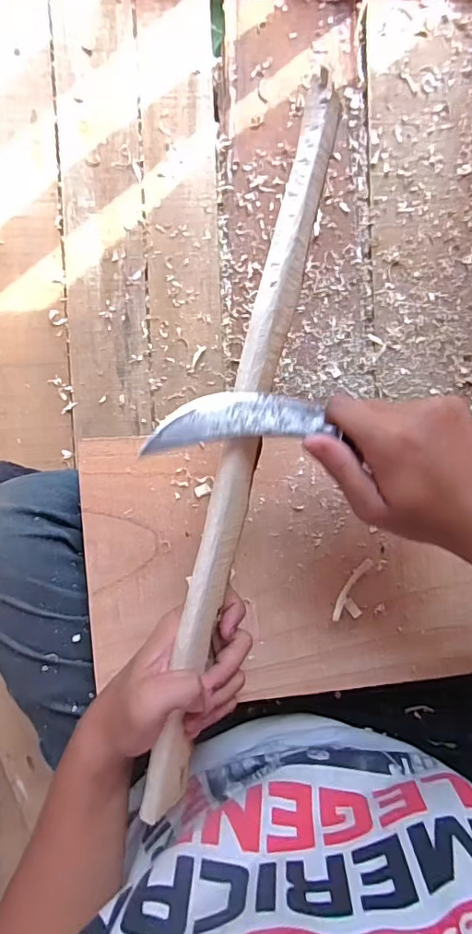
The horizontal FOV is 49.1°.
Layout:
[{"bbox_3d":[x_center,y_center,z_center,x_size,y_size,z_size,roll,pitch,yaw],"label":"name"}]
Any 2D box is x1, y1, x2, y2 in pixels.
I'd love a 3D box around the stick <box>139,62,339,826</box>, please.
[{"bbox_3d":[-0.002,0.013,0.307,0.023,0.024,0.436,12,99,-4],"label":"stick"}]

